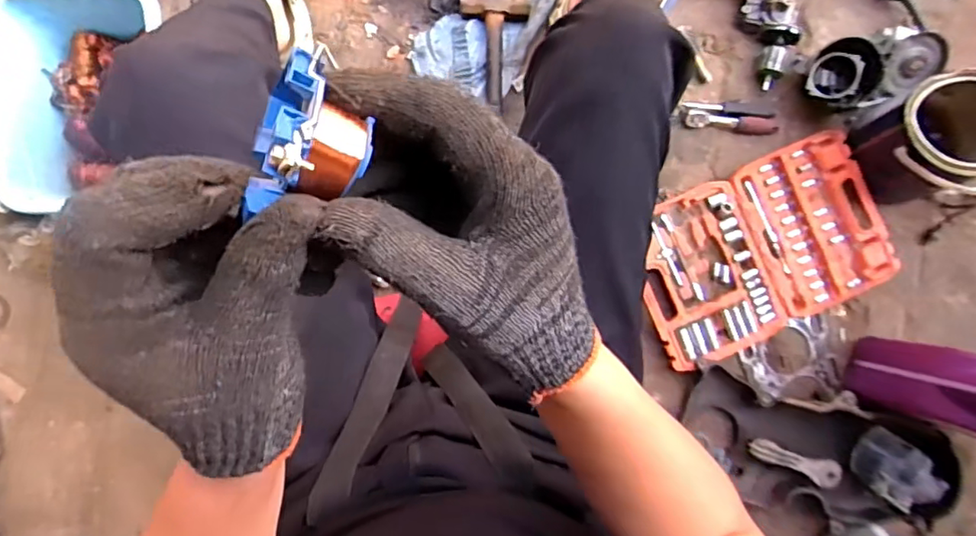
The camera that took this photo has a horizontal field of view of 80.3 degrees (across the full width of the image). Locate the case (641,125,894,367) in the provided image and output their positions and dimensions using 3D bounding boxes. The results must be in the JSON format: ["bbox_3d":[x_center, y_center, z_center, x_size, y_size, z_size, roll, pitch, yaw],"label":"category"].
[{"bbox_3d":[0.396,-0.026,0.843,0.358,0.089,0.241,-25,91,-3],"label":"case"}]

